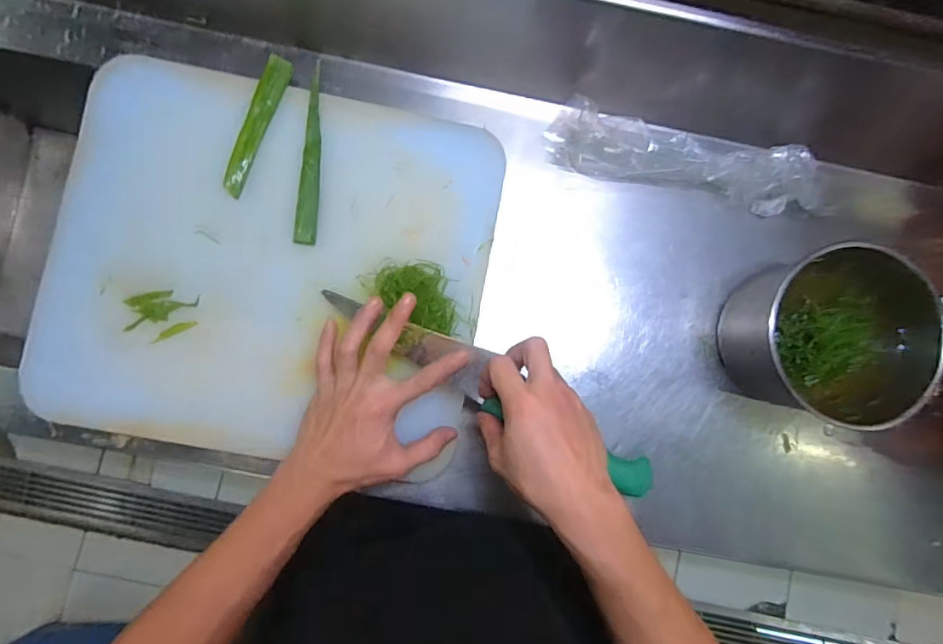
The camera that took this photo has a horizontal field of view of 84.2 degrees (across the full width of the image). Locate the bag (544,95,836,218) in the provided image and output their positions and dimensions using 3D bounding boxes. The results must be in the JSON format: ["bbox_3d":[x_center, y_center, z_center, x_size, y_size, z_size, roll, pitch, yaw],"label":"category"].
[{"bbox_3d":[0.222,-0.165,0.531,0.289,0.047,0.060,12,86,-2],"label":"bag"}]

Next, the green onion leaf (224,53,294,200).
[{"bbox_3d":[-0.201,-0.185,0.490,0.022,0.007,0.136,18,86,-1],"label":"green onion leaf"}]

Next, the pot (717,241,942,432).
[{"bbox_3d":[0.314,0.017,0.477,0.140,0.108,0.148,0,86,-3],"label":"pot"}]

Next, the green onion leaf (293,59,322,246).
[{"bbox_3d":[-0.151,-0.159,0.493,0.019,0.009,0.171,4,86,-2],"label":"green onion leaf"}]

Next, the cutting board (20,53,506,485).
[{"bbox_3d":[-0.182,-0.051,0.479,0.384,0.028,0.334,9,86,-2],"label":"cutting board"}]

